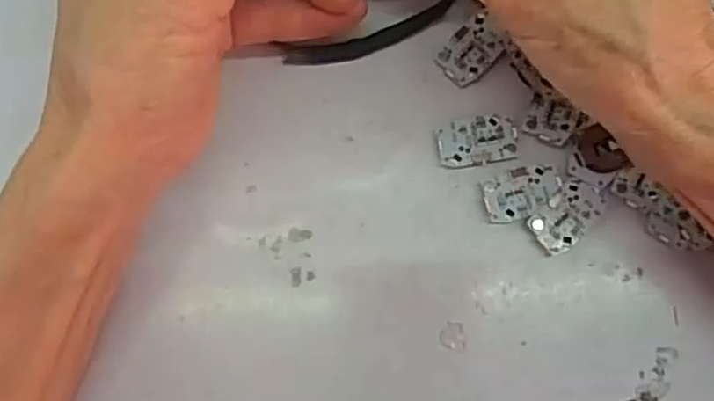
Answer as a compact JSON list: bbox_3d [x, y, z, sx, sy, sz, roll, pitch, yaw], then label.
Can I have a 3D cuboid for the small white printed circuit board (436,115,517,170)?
[{"bbox_3d":[0.045,-0.022,0.252,0.029,0.004,0.018,-7,82,0],"label":"small white printed circuit board"}]

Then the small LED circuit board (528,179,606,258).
[{"bbox_3d":[0.077,0.006,0.248,0.029,0.004,0.017,-45,84,-5],"label":"small LED circuit board"}]

